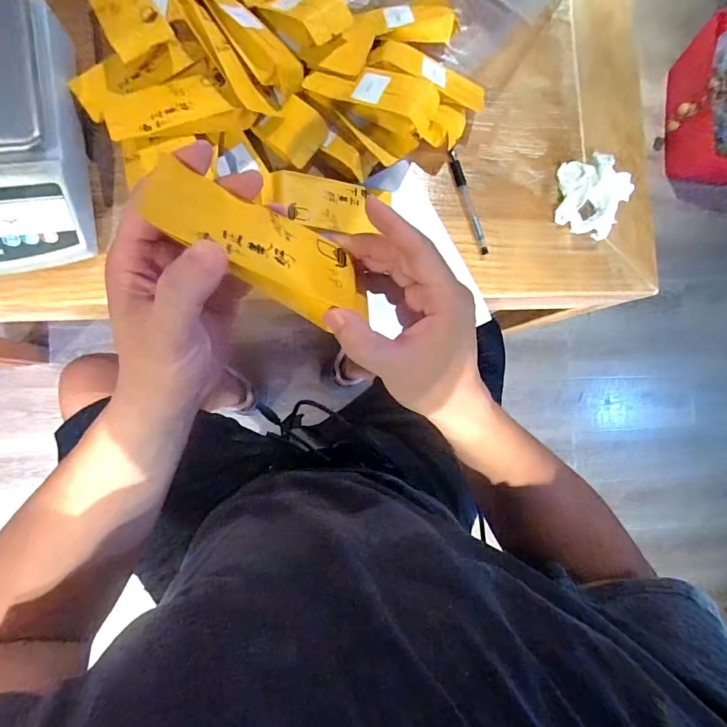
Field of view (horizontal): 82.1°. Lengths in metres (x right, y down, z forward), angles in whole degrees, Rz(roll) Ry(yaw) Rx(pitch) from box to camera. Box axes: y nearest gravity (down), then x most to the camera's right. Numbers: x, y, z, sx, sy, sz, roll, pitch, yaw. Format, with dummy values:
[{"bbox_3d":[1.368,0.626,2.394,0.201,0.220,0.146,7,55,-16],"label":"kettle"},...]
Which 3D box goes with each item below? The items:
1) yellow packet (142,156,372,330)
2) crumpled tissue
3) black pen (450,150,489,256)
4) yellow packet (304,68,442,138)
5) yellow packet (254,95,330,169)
[{"bbox_3d":[-0.052,-0.065,0.242,0.132,0.013,0.054,25,54,-30],"label":"yellow packet"},{"bbox_3d":[0.277,-0.204,0.505,0.077,0.033,0.092,12,84,-8],"label":"crumpled tissue"},{"bbox_3d":[0.122,-0.189,0.490,0.016,0.009,0.125,-16,89,-10],"label":"black pen"},{"bbox_3d":[0.009,-0.284,0.437,0.139,0.024,0.054,16,84,5],"label":"yellow packet"},{"bbox_3d":[-0.075,-0.246,0.438,0.061,0.025,0.053,43,81,-4],"label":"yellow packet"}]

